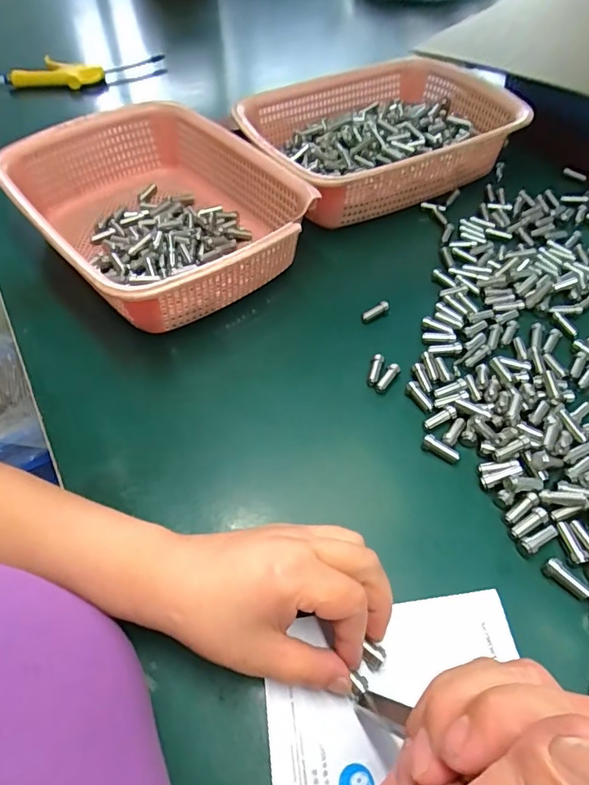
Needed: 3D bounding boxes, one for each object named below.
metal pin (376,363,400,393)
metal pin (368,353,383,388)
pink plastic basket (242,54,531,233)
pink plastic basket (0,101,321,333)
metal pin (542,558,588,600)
[{"bbox_3d":[0.074,-0.011,0.387,0.007,0.007,0.027,33,74,25],"label":"metal pin"},{"bbox_3d":[0.065,-0.018,0.391,0.008,0.006,0.030,12,54,12],"label":"metal pin"},{"bbox_3d":[0.094,-0.289,0.558,0.282,0.075,0.202,-26,56,-16],"label":"pink plastic basket"},{"bbox_3d":[-0.132,-0.177,0.479,0.209,0.080,0.294,-35,59,-21],"label":"pink plastic basket"},{"bbox_3d":[0.161,0.111,0.289,0.010,0.007,0.026,-38,60,-23],"label":"metal pin"}]

